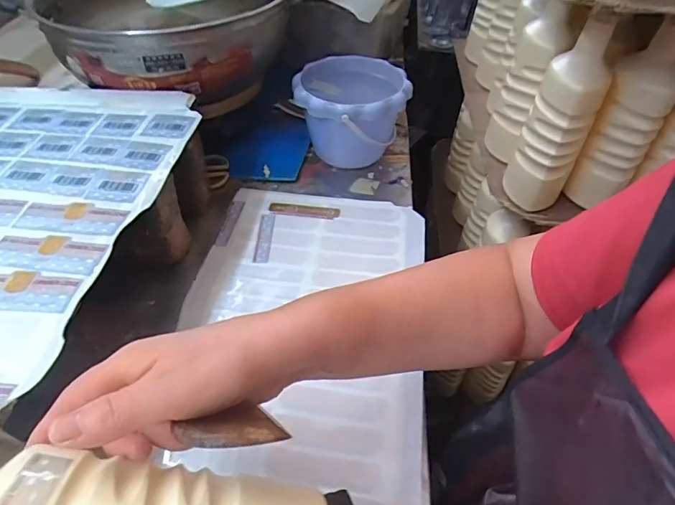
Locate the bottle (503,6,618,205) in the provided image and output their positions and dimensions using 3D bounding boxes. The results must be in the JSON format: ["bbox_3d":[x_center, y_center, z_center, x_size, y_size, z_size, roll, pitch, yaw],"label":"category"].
[{"bbox_3d":[0.264,-0.145,0.546,0.073,0.238,0.067,20,48,15],"label":"bottle"}]

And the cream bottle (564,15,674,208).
[{"bbox_3d":[0.342,-0.152,0.530,0.063,0.208,0.072,31,54,26],"label":"cream bottle"}]

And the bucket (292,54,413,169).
[{"bbox_3d":[0.019,-0.197,0.661,0.151,0.118,0.158,0,47,0],"label":"bucket"}]

